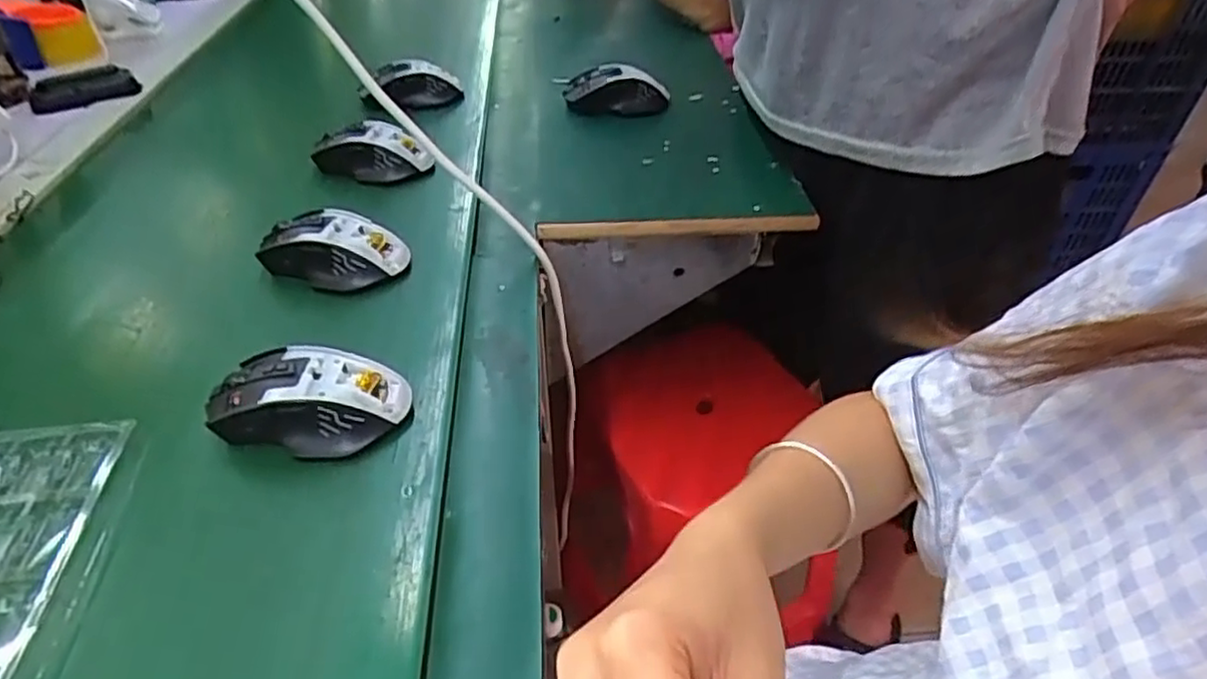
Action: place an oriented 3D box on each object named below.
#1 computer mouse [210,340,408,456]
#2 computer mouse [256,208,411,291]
[{"bbox_3d":[-0.179,0.035,0.419,0.114,0.036,0.064,4,40,2],"label":"computer mouse"},{"bbox_3d":[-0.210,-0.070,0.539,0.108,0.036,0.054,7,40,5],"label":"computer mouse"}]

